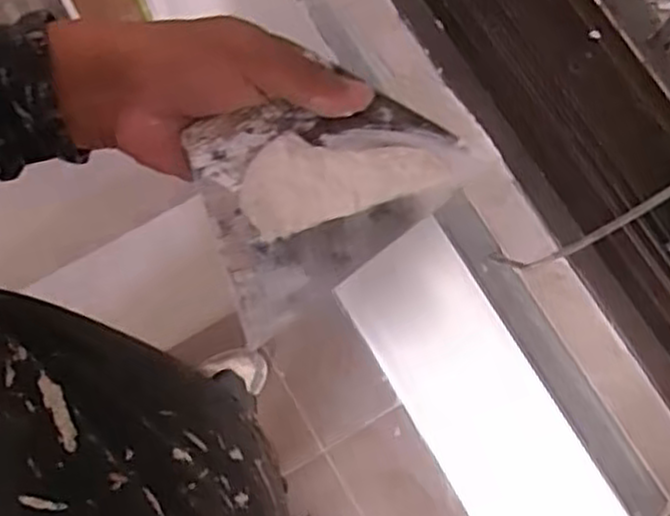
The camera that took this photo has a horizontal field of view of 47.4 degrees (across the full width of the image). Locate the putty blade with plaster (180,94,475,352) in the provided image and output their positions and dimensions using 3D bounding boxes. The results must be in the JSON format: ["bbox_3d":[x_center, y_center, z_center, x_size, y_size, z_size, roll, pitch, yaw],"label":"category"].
[{"bbox_3d":[0.003,-0.031,0.352,0.123,0.024,0.099,-19,76,-6],"label":"putty blade with plaster"}]

